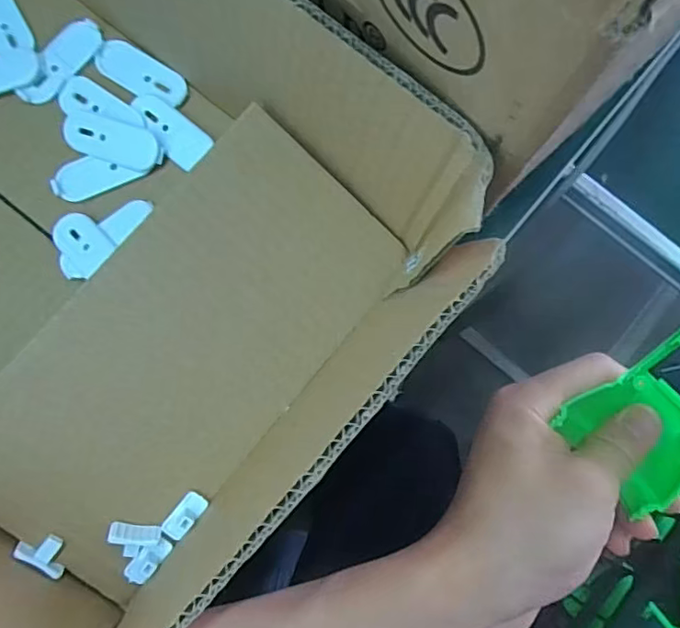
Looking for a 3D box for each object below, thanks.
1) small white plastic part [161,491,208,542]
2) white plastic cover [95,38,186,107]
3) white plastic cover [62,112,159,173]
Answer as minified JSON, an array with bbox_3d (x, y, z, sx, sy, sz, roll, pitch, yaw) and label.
[{"bbox_3d":[-0.065,0.084,0.232,0.010,0.008,0.020,40,82,6],"label":"small white plastic part"},{"bbox_3d":[-0.097,-0.117,0.273,0.048,0.004,0.021,32,81,5],"label":"white plastic cover"},{"bbox_3d":[-0.109,-0.083,0.265,0.048,0.004,0.019,18,80,3],"label":"white plastic cover"}]

